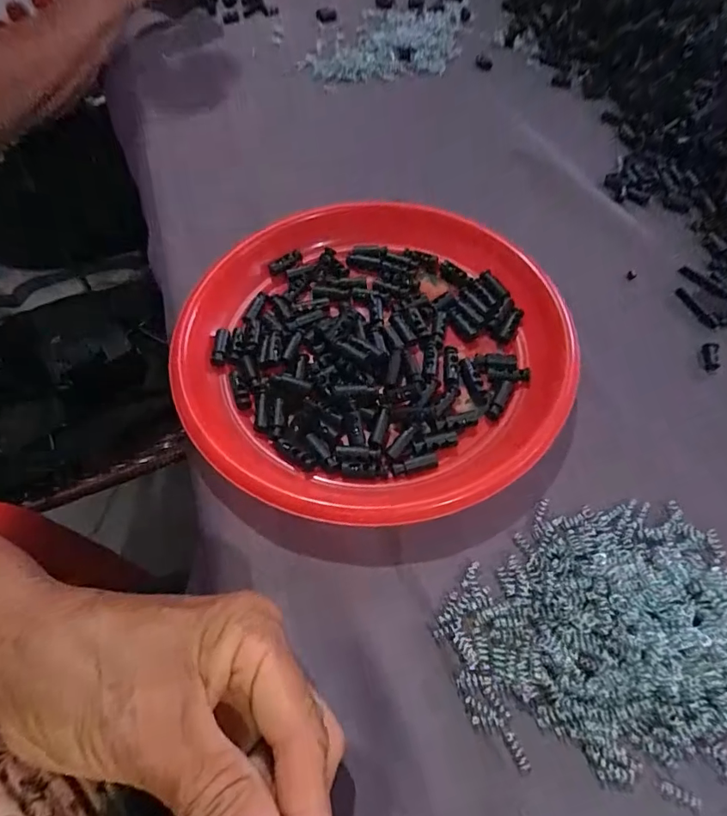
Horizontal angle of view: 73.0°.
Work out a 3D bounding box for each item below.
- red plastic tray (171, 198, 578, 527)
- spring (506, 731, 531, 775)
[{"bbox_3d":[0.006,-0.040,0.294,0.217,0.025,0.218,4,59,3],"label":"red plastic tray"},{"bbox_3d":[0.063,0.141,0.200,0.005,0.004,0.015,-21,61,-12],"label":"spring"}]

